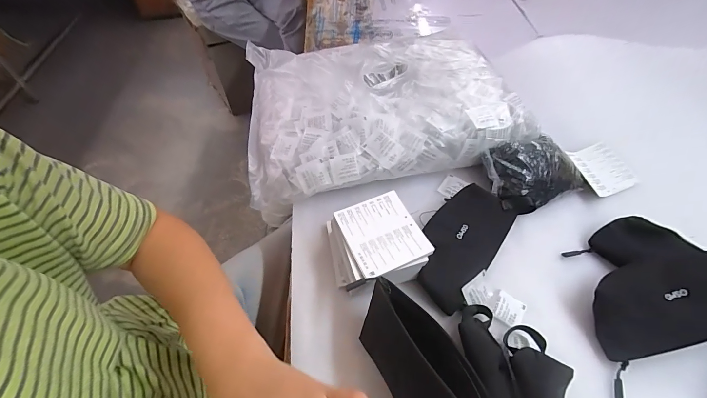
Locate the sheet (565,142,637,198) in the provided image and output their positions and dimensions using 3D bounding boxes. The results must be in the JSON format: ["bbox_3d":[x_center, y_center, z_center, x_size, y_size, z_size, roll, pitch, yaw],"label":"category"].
[{"bbox_3d":[0.411,-0.051,0.536,0.074,0.016,0.088,-13,54,-11],"label":"sheet"}]

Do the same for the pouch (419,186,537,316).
[{"bbox_3d":[0.155,0.048,0.444,0.091,0.036,0.202,34,60,22],"label":"pouch"}]

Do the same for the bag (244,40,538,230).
[{"bbox_3d":[0.025,-0.176,0.573,0.440,0.098,0.349,-13,54,-11],"label":"bag"}]

